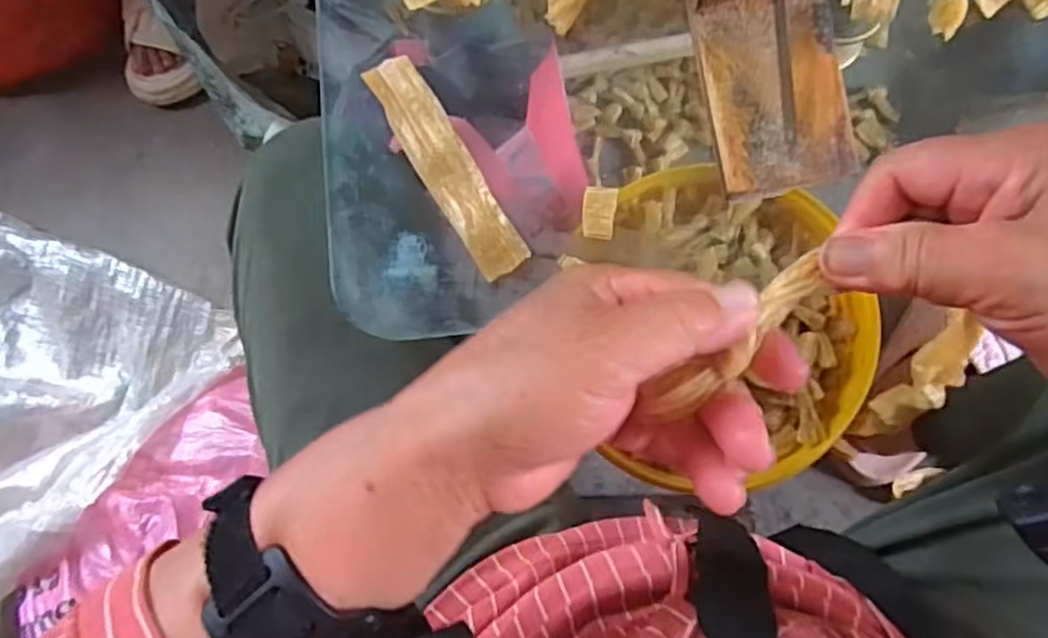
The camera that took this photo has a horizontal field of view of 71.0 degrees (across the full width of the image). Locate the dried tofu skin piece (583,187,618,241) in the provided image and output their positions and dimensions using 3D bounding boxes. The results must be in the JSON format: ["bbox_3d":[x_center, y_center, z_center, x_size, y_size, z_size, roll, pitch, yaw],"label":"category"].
[{"bbox_3d":[0.037,-0.052,0.361,0.016,0.004,0.025,7,83,7],"label":"dried tofu skin piece"}]

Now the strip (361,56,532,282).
[{"bbox_3d":[-0.040,-0.078,0.370,0.028,0.006,0.128,-32,81,1],"label":"strip"}]

